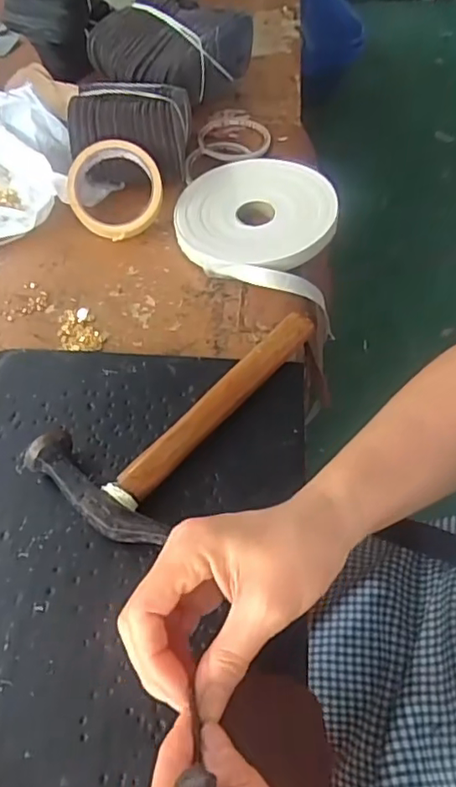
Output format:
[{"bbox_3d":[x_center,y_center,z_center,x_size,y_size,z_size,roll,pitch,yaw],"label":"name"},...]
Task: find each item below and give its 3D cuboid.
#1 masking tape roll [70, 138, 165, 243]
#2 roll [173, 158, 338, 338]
[{"bbox_3d":[-0.115,-0.208,0.598,0.095,0.029,0.095,0,89,-2],"label":"masking tape roll"},{"bbox_3d":[0.028,-0.179,0.589,0.154,0.036,0.184,2,56,2],"label":"roll"}]

